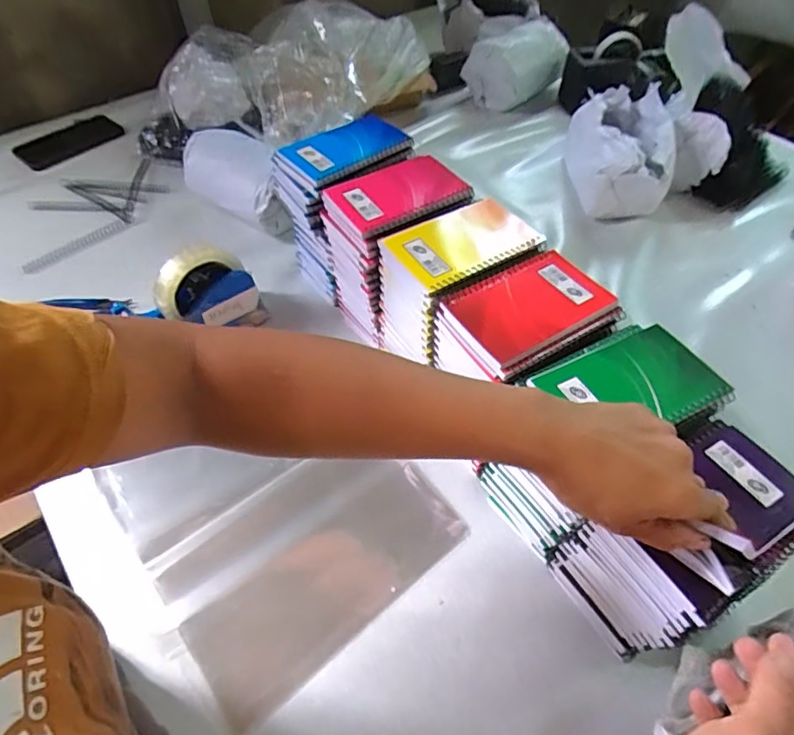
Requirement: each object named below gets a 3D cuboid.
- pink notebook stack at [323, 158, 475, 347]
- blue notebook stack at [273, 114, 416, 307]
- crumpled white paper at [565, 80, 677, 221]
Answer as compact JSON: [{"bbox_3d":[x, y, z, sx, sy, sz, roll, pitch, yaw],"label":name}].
[{"bbox_3d":[-0.002,-0.126,0.597,0.131,0.186,0.102,-25,55,-17],"label":"pink notebook stack"},{"bbox_3d":[-0.061,-0.188,0.643,0.135,0.184,0.104,-27,57,-20],"label":"blue notebook stack"},{"bbox_3d":[0.341,-0.325,0.806,0.128,0.111,0.189,4,52,5],"label":"crumpled white paper"}]

